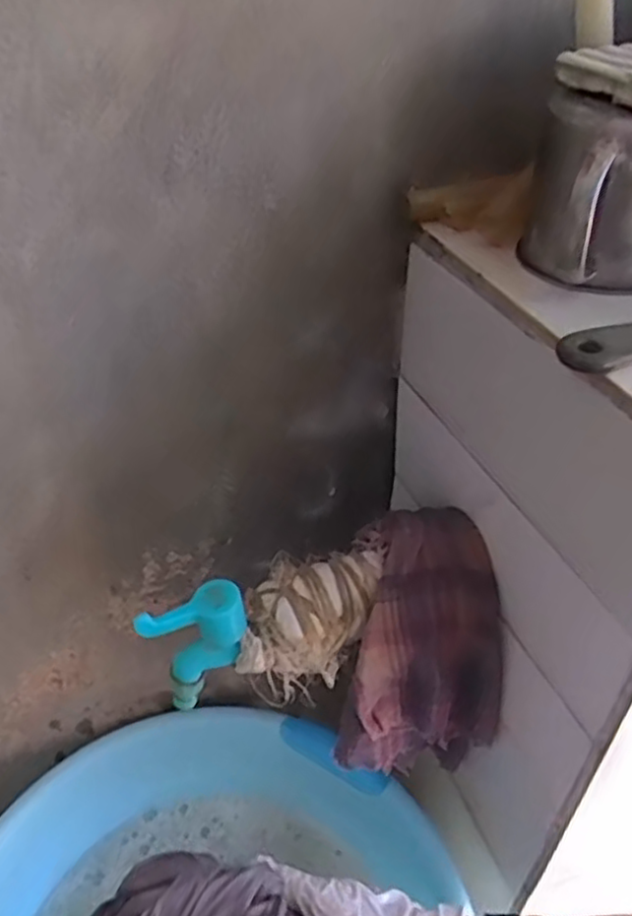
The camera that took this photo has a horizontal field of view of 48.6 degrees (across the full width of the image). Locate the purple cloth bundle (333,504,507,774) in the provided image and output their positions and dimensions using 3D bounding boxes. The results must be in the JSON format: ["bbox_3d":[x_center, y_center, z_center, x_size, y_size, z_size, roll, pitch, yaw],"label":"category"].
[{"bbox_3d":[0.075,0.135,0.511,0.110,0.187,0.101,-2,40,-2],"label":"purple cloth bundle"}]

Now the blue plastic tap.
[{"bbox_3d":[-0.076,0.117,0.444,0.062,0.088,0.025,-10,41,-12],"label":"blue plastic tap"}]

